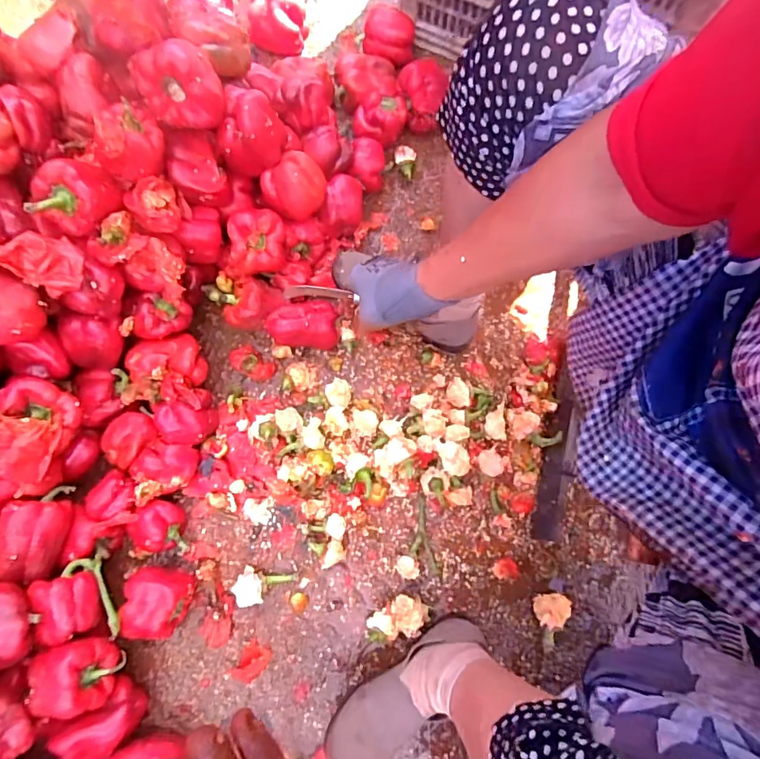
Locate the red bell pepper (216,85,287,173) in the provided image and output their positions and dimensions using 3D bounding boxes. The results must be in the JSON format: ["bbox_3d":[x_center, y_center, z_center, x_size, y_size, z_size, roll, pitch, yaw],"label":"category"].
[{"bbox_3d":[-0.174,-0.332,0.638,0.080,0.086,0.079,0,77,-1],"label":"red bell pepper"}]

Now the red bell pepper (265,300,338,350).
[{"bbox_3d":[-0.116,-0.082,0.722,0.100,0.074,0.062,0,77,-1],"label":"red bell pepper"}]

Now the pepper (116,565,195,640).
[{"bbox_3d":[-0.295,0.298,0.629,0.073,0.073,0.082,12,77,2],"label":"pepper"}]

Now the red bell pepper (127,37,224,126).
[{"bbox_3d":[-0.239,-0.353,0.563,0.093,0.072,0.081,-31,79,-8],"label":"red bell pepper"}]

